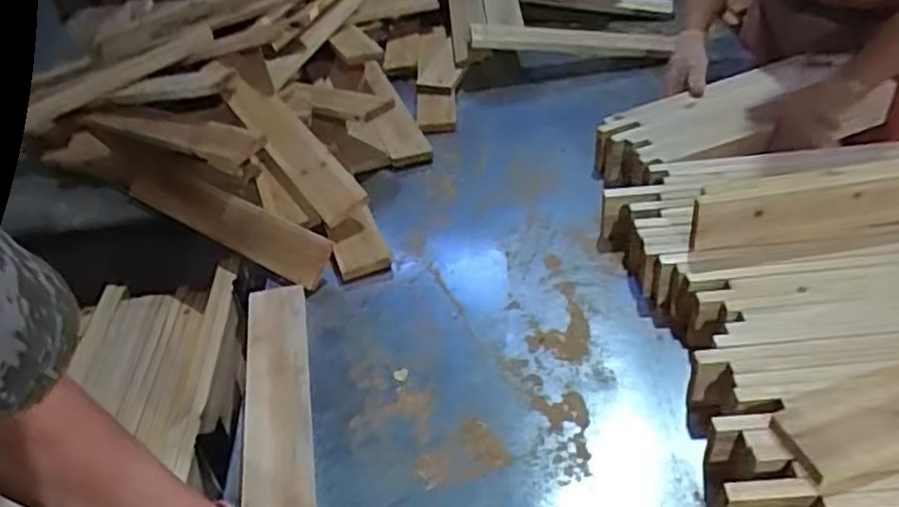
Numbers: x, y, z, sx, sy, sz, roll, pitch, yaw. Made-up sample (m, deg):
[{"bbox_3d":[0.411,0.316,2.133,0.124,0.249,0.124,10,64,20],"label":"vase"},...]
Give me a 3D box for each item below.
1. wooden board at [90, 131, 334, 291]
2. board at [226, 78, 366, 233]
[{"bbox_3d":[-0.426,-0.082,1.182,0.584,0.024,0.087,24,89,27],"label":"wooden board"},{"bbox_3d":[-0.276,-0.190,1.215,0.080,0.024,0.410,-36,57,-13],"label":"board"}]

